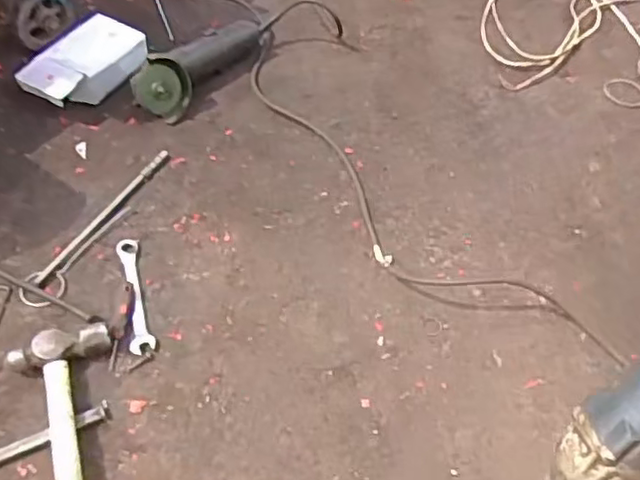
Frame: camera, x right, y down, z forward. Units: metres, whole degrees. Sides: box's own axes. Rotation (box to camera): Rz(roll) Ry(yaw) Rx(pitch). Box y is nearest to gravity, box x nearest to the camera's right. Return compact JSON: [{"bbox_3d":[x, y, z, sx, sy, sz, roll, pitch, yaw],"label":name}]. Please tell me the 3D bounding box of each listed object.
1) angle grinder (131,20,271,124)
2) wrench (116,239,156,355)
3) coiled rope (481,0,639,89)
[{"bbox_3d":[-0.195,-0.314,1.136,0.081,0.091,0.298,39,57,21],"label":"angle grinder"},{"bbox_3d":[-0.249,0.070,0.871,0.031,0.012,0.181,-13,53,-12],"label":"wrench"},{"bbox_3d":[0.568,-0.477,1.327,0.622,0.015,0.351,-24,57,-20],"label":"coiled rope"}]

